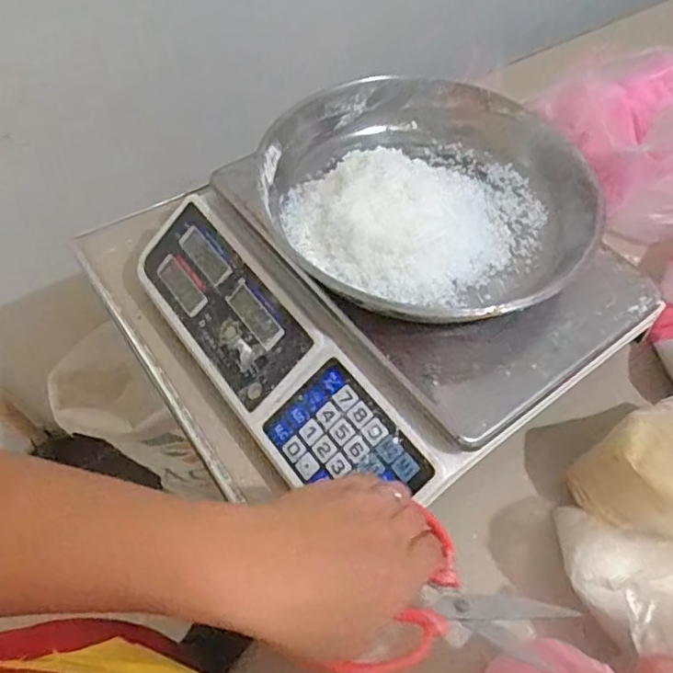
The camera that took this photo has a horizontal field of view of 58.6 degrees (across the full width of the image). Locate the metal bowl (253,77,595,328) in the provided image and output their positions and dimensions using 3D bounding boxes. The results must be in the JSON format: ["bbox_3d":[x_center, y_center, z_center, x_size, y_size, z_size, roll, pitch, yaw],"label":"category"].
[{"bbox_3d":[0.078,-0.117,0.485,0.254,0.052,0.250,1,55,-2],"label":"metal bowl"}]

